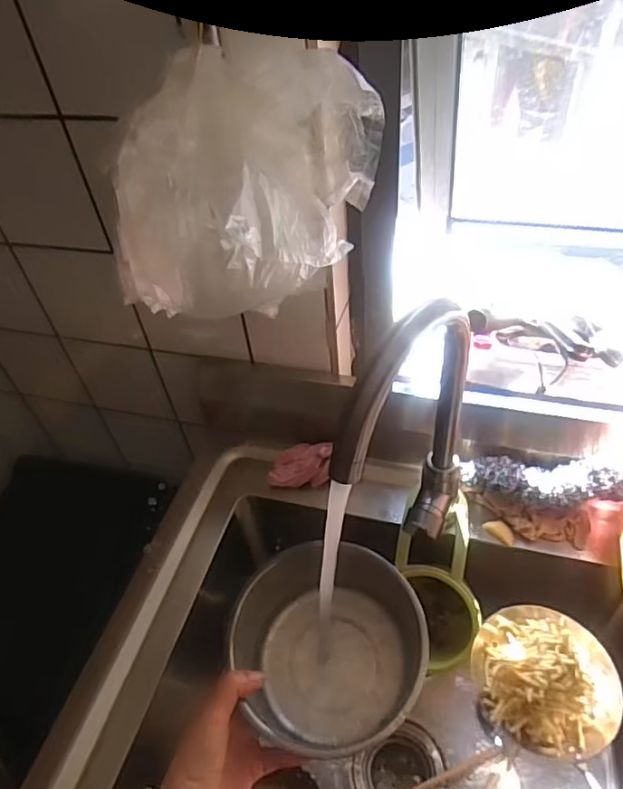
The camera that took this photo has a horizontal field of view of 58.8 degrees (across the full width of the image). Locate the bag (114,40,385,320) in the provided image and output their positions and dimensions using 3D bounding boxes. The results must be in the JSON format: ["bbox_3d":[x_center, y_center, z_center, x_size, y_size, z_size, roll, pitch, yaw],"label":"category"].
[{"bbox_3d":[-0.051,-0.166,0.436,0.144,0.151,0.180,31,57,31],"label":"bag"}]

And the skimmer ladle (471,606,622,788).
[{"bbox_3d":[0.218,0.298,0.351,0.116,0.078,0.427,-9,21,-2],"label":"skimmer ladle"}]

